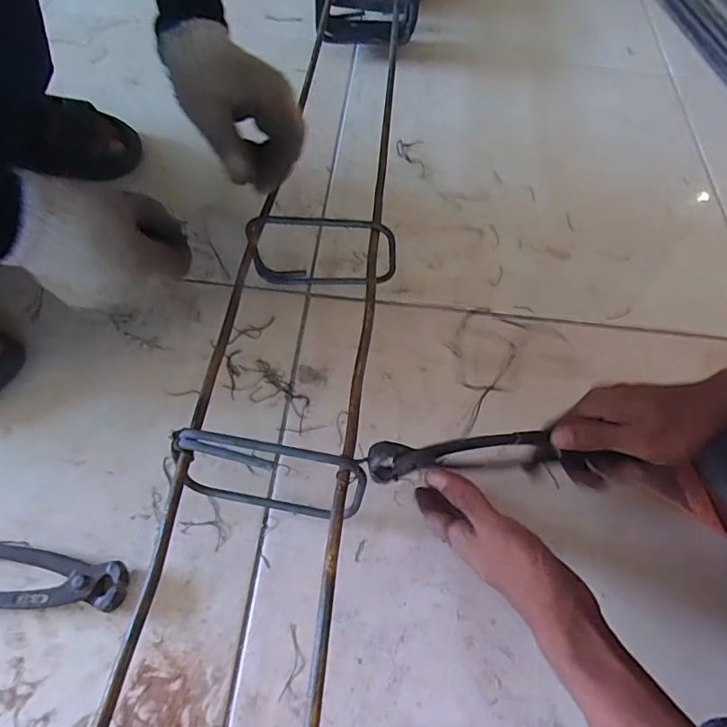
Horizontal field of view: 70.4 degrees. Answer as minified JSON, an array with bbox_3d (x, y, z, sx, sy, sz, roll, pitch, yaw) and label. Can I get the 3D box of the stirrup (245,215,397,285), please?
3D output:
[{"bbox_3d":[-0.041,-0.103,0.509,0.143,0.102,0.017,5,58,0],"label":"stirrup"}]

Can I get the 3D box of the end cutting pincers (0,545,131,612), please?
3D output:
[{"bbox_3d":[-0.287,0.157,0.389,0.214,0.020,0.051,5,58,0],"label":"end cutting pincers"}]

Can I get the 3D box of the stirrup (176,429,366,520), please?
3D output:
[{"bbox_3d":[-0.069,0.090,0.393,0.138,0.102,0.023,9,58,2],"label":"stirrup"}]

